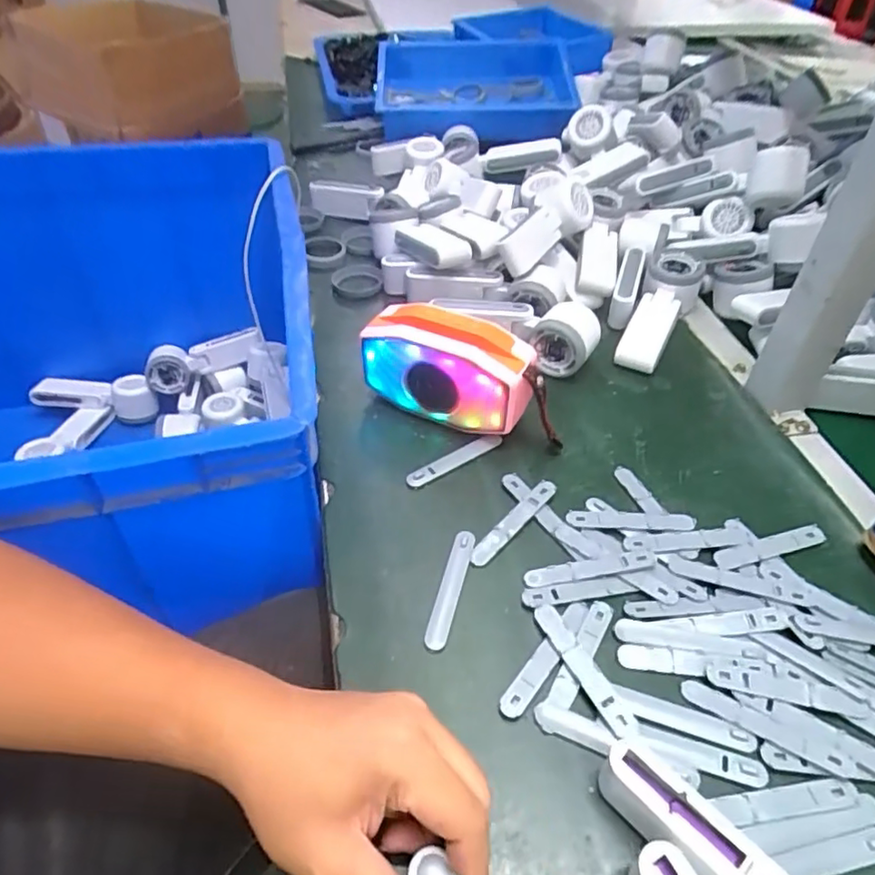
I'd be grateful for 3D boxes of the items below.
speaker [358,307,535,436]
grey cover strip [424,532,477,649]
[{"bbox_3d":[0.008,-0.054,0.523,0.148,0.095,0.052,18,48,17],"label":"speaker"},{"bbox_3d":[0.009,0.103,0.422,0.015,0.006,0.088,12,47,11],"label":"grey cover strip"}]

